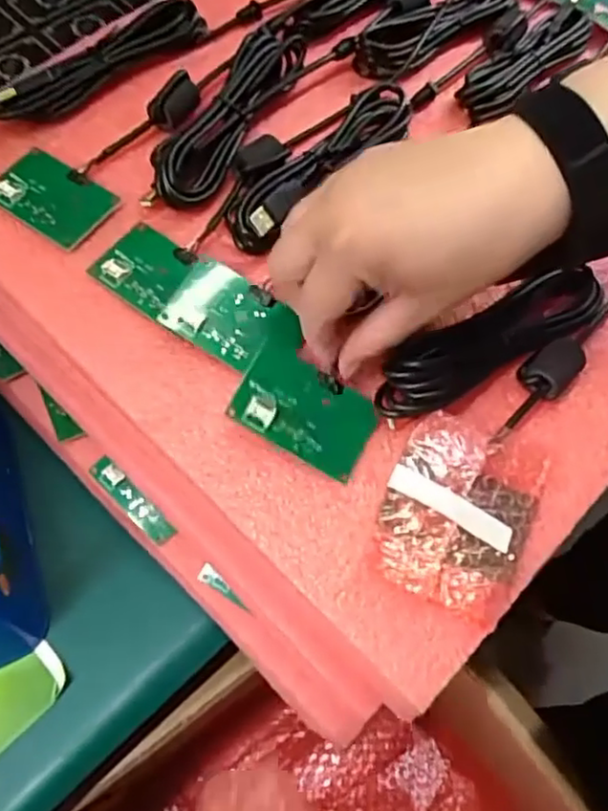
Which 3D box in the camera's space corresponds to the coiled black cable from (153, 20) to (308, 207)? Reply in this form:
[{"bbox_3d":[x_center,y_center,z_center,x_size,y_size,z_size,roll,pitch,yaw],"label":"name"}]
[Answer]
[{"bbox_3d":[-0.046,-0.185,0.399,0.037,0.025,0.154,28,66,11],"label":"coiled black cable"}]

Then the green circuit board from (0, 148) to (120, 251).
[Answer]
[{"bbox_3d":[-0.148,-0.122,0.378,0.067,0.004,0.042,32,67,13],"label":"green circuit board"}]

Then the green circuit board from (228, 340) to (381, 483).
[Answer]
[{"bbox_3d":[0.001,0.002,0.326,0.070,0.011,0.047,34,72,-8],"label":"green circuit board"}]

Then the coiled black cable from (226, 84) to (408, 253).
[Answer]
[{"bbox_3d":[0.011,-0.152,0.389,0.041,0.027,0.153,39,68,16],"label":"coiled black cable"}]

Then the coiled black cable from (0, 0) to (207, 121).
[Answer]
[{"bbox_3d":[-0.127,-0.220,0.409,0.026,0.024,0.152,42,69,17],"label":"coiled black cable"}]

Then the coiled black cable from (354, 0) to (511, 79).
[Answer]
[{"bbox_3d":[0.090,-0.273,0.453,0.132,0.018,0.038,-35,70,-18],"label":"coiled black cable"}]

